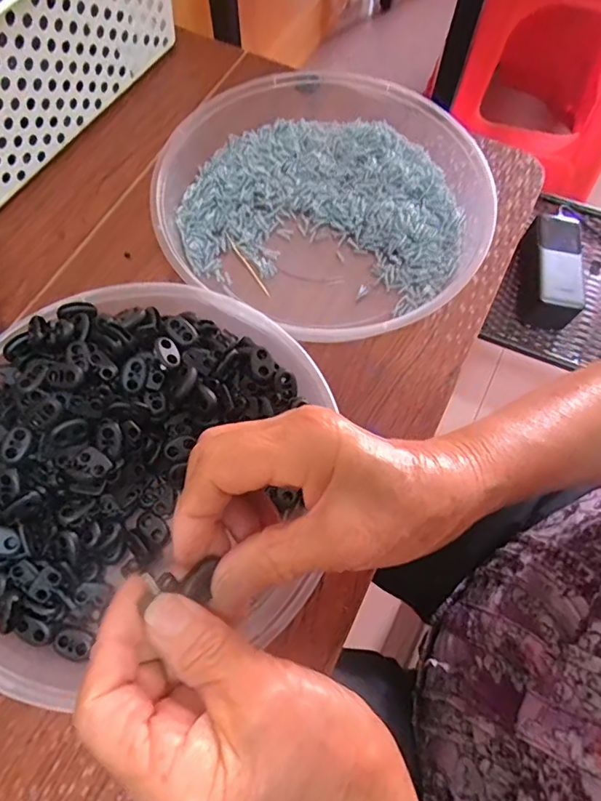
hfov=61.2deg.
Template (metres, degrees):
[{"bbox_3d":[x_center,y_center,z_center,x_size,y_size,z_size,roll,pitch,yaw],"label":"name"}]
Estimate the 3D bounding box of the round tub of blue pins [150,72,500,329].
[{"bbox_3d":[0.018,-0.152,0.380,0.235,0.037,0.228,0,68,-1],"label":"round tub of blue pins"}]

